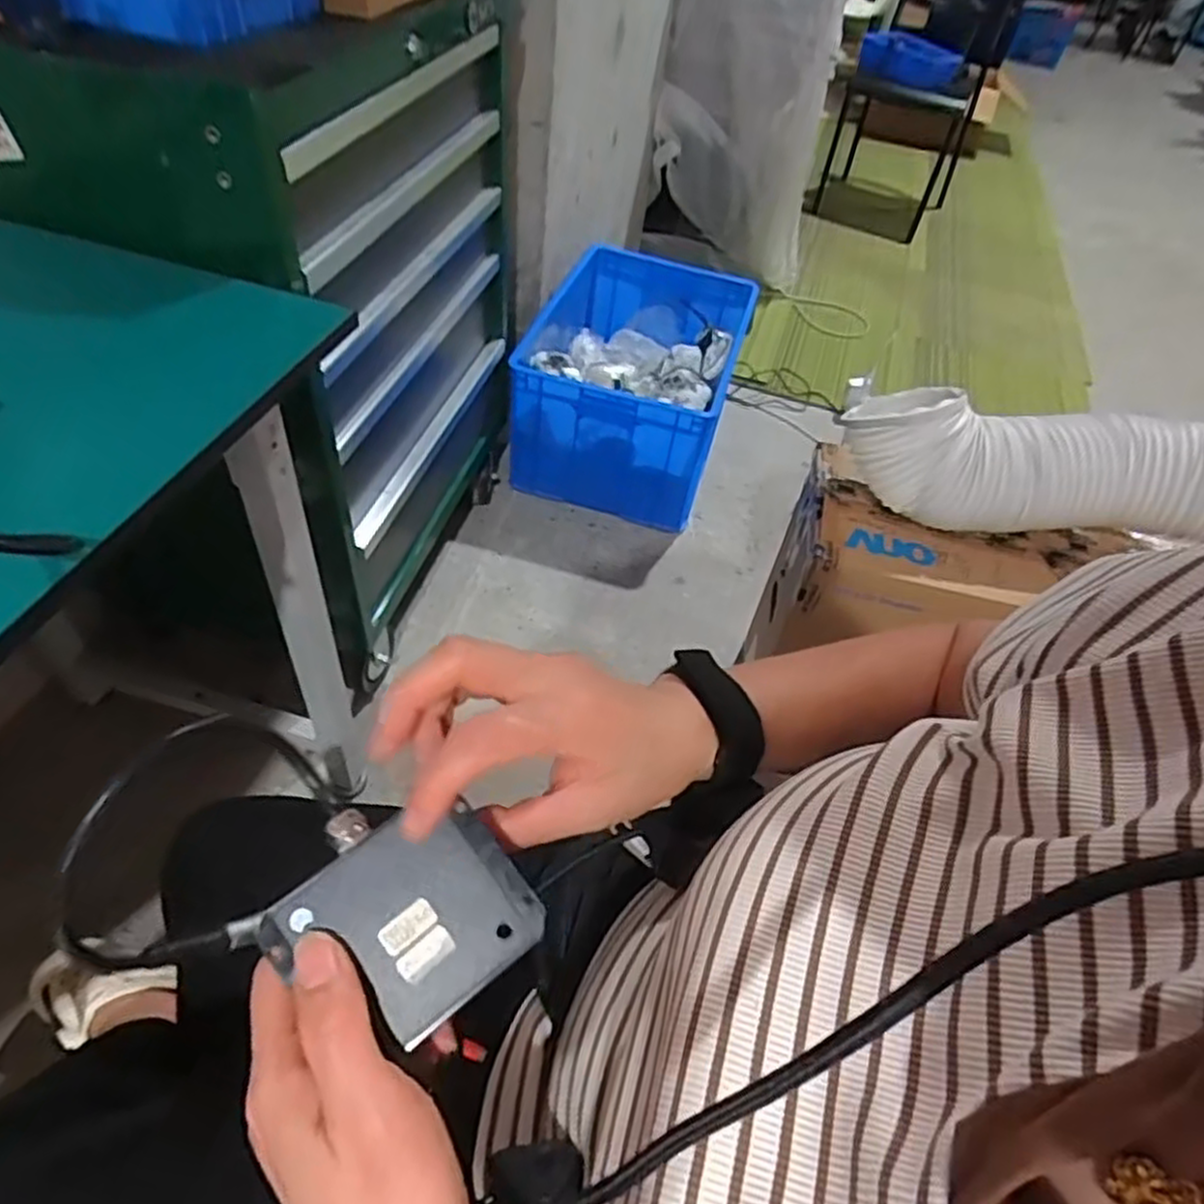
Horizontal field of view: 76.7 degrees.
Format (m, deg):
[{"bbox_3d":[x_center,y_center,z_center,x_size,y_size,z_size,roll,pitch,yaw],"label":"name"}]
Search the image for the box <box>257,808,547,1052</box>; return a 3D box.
[{"bbox_3d":[-0.070,0.118,0.283,0.081,0.025,0.068,-33,80,-15],"label":"box"}]

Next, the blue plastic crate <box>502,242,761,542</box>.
[{"bbox_3d":[0.058,-0.494,1.693,0.430,0.284,0.601,15,49,7],"label":"blue plastic crate"}]

